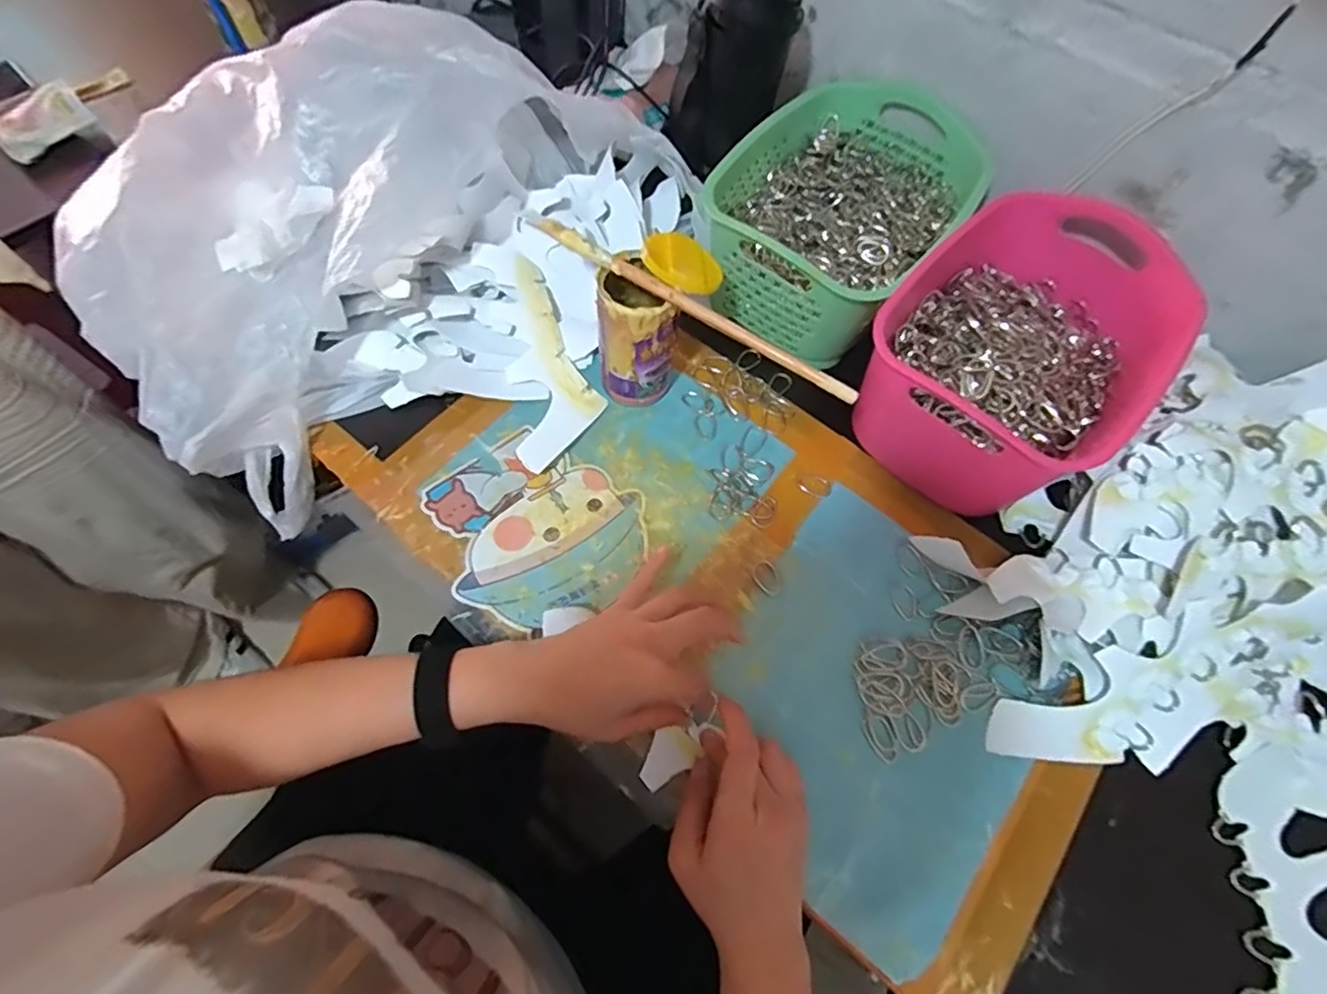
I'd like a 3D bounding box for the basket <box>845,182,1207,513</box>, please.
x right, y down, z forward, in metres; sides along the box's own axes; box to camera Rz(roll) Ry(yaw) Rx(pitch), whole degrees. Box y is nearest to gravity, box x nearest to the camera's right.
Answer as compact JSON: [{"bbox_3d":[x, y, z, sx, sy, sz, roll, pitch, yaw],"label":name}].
[{"bbox_3d":[0.301,-0.127,0.526,0.185,0.120,0.276,41,69,14],"label":"basket"}]

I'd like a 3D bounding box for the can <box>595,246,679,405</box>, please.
[{"bbox_3d":[-0.019,-0.137,0.509,0.063,0.124,0.068,1,65,-3],"label":"can"}]

